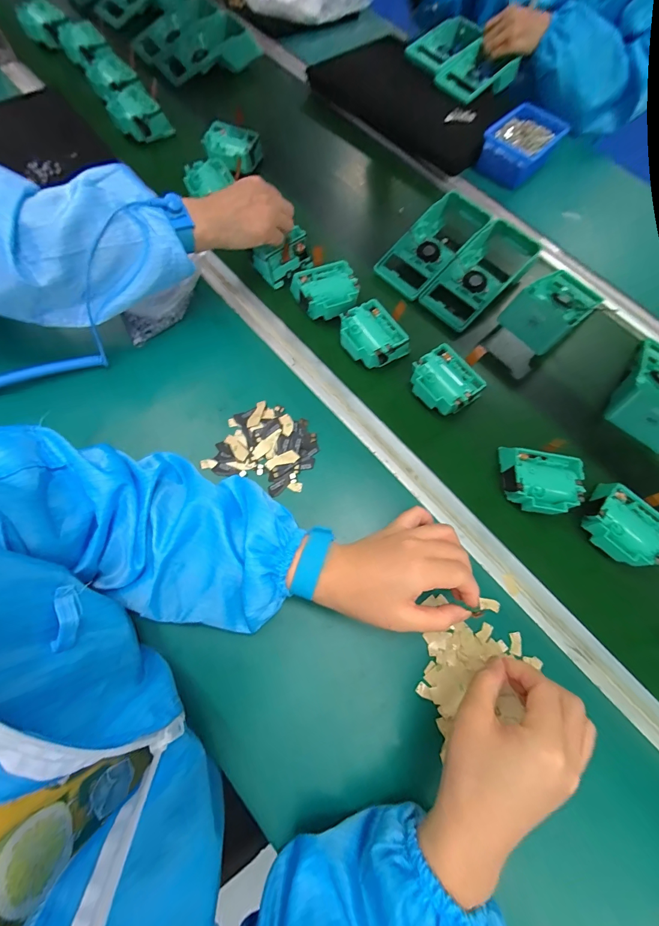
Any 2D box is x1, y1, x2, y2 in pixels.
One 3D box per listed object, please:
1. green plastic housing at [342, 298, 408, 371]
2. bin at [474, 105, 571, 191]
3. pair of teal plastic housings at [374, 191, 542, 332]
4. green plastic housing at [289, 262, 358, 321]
[{"bbox_3d":[0.053,-0.160,0.462,0.070,0.036,0.077,-34,75,-14],"label":"green plastic housing"},{"bbox_3d":[0.343,-0.566,0.642,0.109,0.047,0.157,36,73,12],"label":"bin"},{"bbox_3d":[0.189,-0.296,0.535,0.167,0.057,0.199,43,74,13],"label":"pair of teal plastic housings"},{"bbox_3d":[-0.004,-0.228,0.483,0.078,0.035,0.074,-14,71,-7],"label":"green plastic housing"}]

